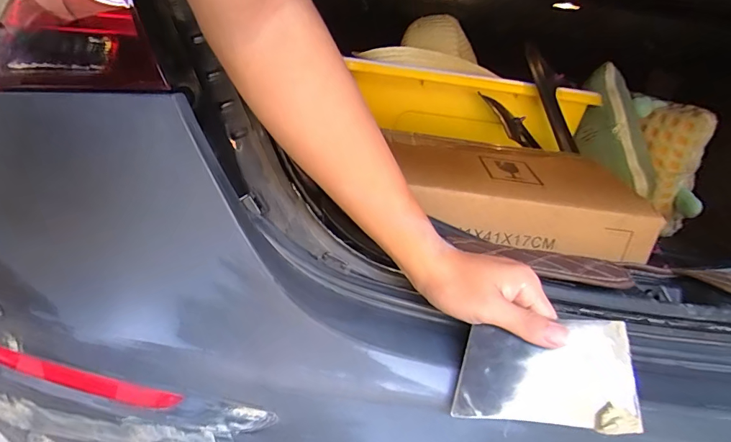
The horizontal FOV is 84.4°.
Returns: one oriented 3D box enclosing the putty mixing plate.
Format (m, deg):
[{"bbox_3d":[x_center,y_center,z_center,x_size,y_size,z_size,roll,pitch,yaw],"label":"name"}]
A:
[{"bbox_3d":[0.132,0.115,0.304,0.124,0.071,0.007,-5,-26,15],"label":"putty mixing plate"}]

